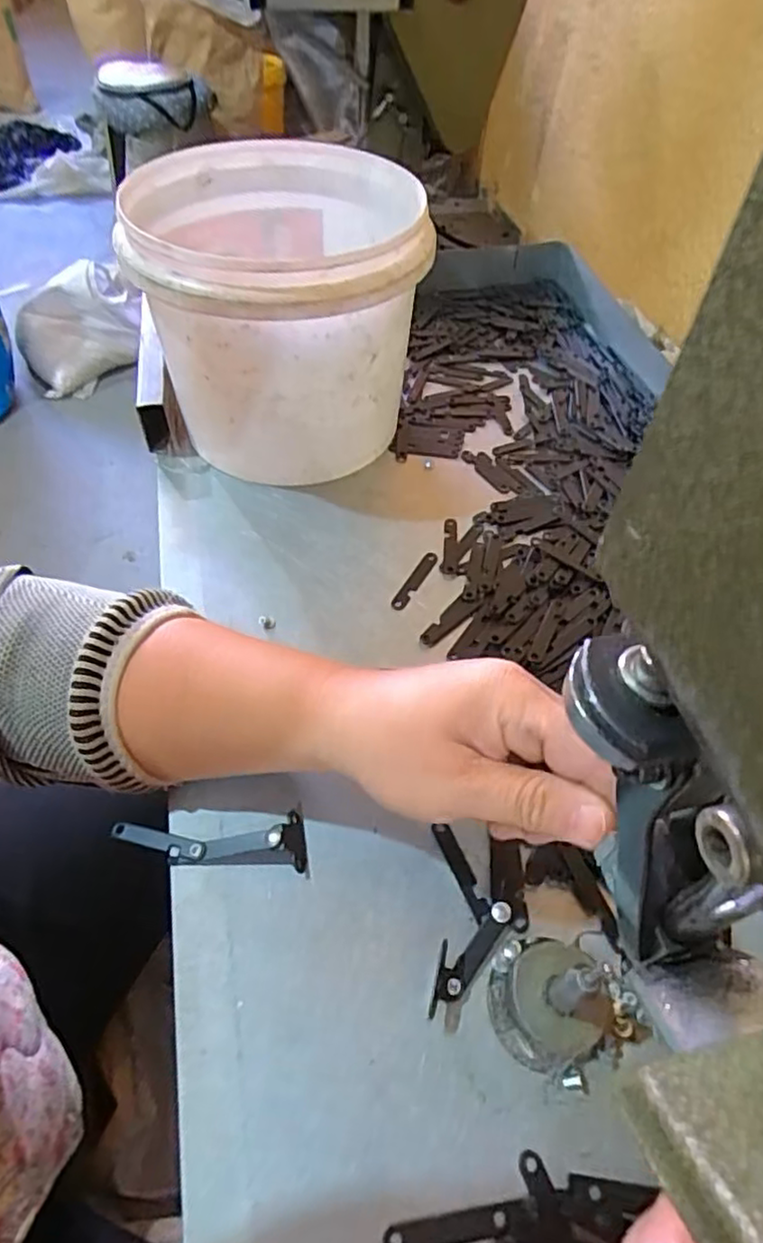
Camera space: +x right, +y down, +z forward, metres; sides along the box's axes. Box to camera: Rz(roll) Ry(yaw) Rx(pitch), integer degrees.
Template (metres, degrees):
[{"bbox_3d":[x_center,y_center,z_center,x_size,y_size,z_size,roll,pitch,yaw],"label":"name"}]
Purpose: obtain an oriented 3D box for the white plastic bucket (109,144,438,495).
[{"bbox_3d":[-0.063,-0.205,0.449,0.168,0.156,0.181,1,52,-1],"label":"white plastic bucket"}]

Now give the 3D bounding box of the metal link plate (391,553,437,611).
[{"bbox_3d":[0.021,-0.026,0.413,0.009,0.004,0.051,25,56,17],"label":"metal link plate"}]

